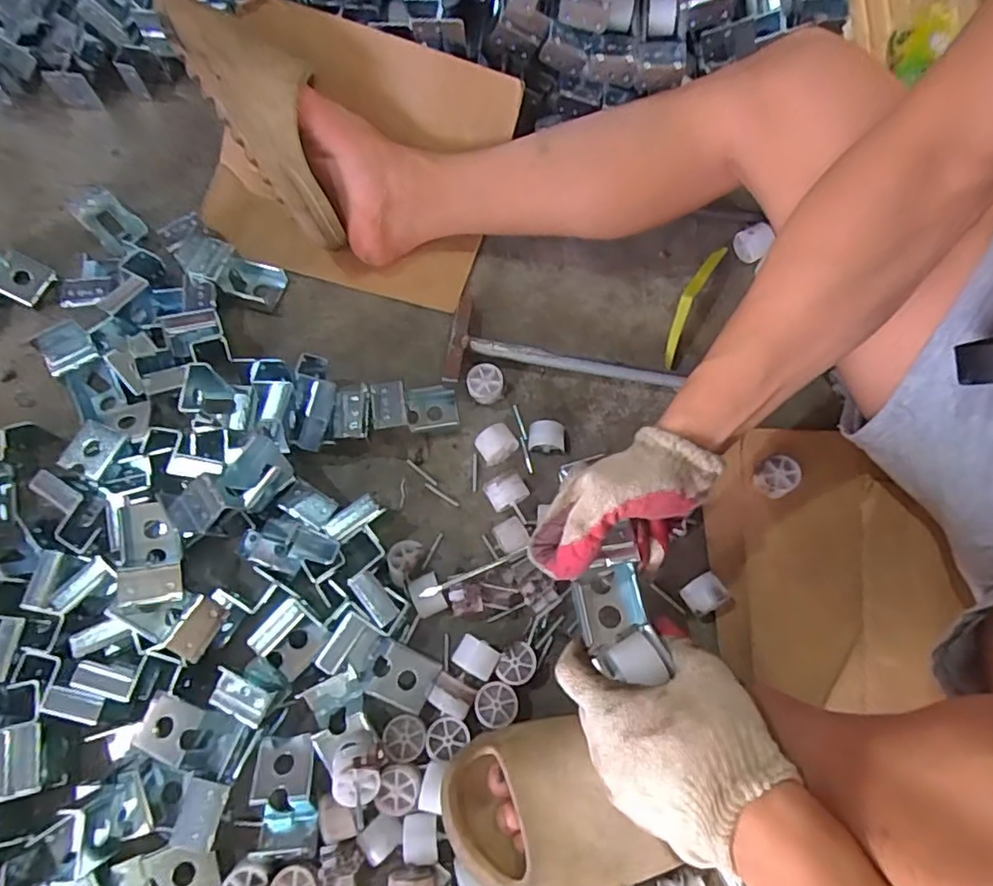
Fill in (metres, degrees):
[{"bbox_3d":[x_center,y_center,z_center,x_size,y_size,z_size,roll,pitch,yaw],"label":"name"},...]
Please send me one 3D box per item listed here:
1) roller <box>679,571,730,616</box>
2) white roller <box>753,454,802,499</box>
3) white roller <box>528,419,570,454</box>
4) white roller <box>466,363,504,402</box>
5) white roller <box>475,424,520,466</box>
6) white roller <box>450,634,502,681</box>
[{"bbox_3d":[0.177,0.131,0.521,0.034,0.032,0.030,-28,72,-9],"label":"roller"},{"bbox_3d":[0.249,0.030,0.542,0.040,0.024,0.034,-30,73,-9],"label":"white roller"},{"bbox_3d":[0.050,-0.005,0.574,0.039,0.022,0.027,6,71,3],"label":"white roller"},{"bbox_3d":[-0.011,-0.057,0.591,0.034,0.027,0.034,0,70,1],"label":"white roller"},{"bbox_3d":[0.000,0.002,0.565,0.035,0.037,0.027,-32,73,-10],"label":"white roller"},{"bbox_3d":[-0.016,0.180,0.509,0.035,0.030,0.027,28,73,10],"label":"white roller"}]

